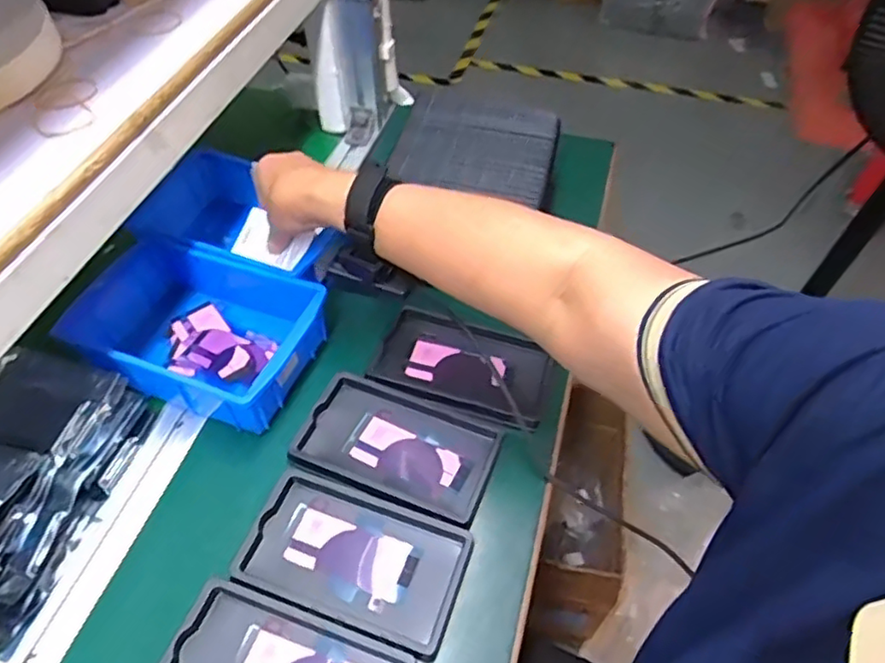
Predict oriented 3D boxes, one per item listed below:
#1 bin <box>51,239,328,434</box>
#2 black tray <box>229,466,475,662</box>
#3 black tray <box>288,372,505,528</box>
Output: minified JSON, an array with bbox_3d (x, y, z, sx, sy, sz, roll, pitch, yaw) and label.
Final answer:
[{"bbox_3d":[-0.225,-0.004,0.581,0.209,0.062,0.146,18,53,14],"label":"bin"},{"bbox_3d":[-0.065,0.168,0.480,0.158,0.015,0.093,17,53,13],"label":"black tray"},{"bbox_3d":[-0.038,0.096,0.539,0.159,0.016,0.098,17,53,13],"label":"black tray"}]

